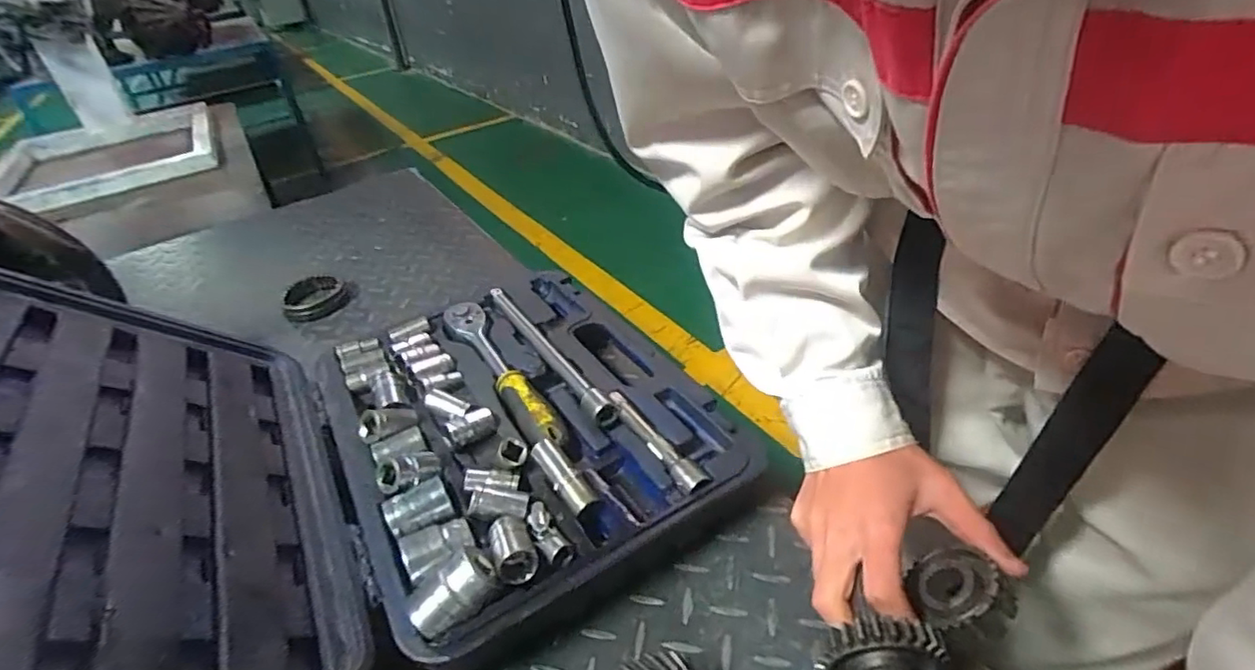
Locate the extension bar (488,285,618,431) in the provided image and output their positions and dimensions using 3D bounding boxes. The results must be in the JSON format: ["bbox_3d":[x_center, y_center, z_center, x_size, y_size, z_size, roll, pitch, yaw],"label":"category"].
[{"bbox_3d":[-0.079,0.010,0.560,0.021,0.018,0.235,-24,38,-23],"label":"extension bar"}]

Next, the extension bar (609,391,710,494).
[{"bbox_3d":[0.019,0.081,0.457,0.016,0.018,0.119,-23,38,-22],"label":"extension bar"}]

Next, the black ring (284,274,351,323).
[{"bbox_3d":[-0.376,-0.046,0.727,0.074,0.028,0.084,-23,38,-22],"label":"black ring"}]

